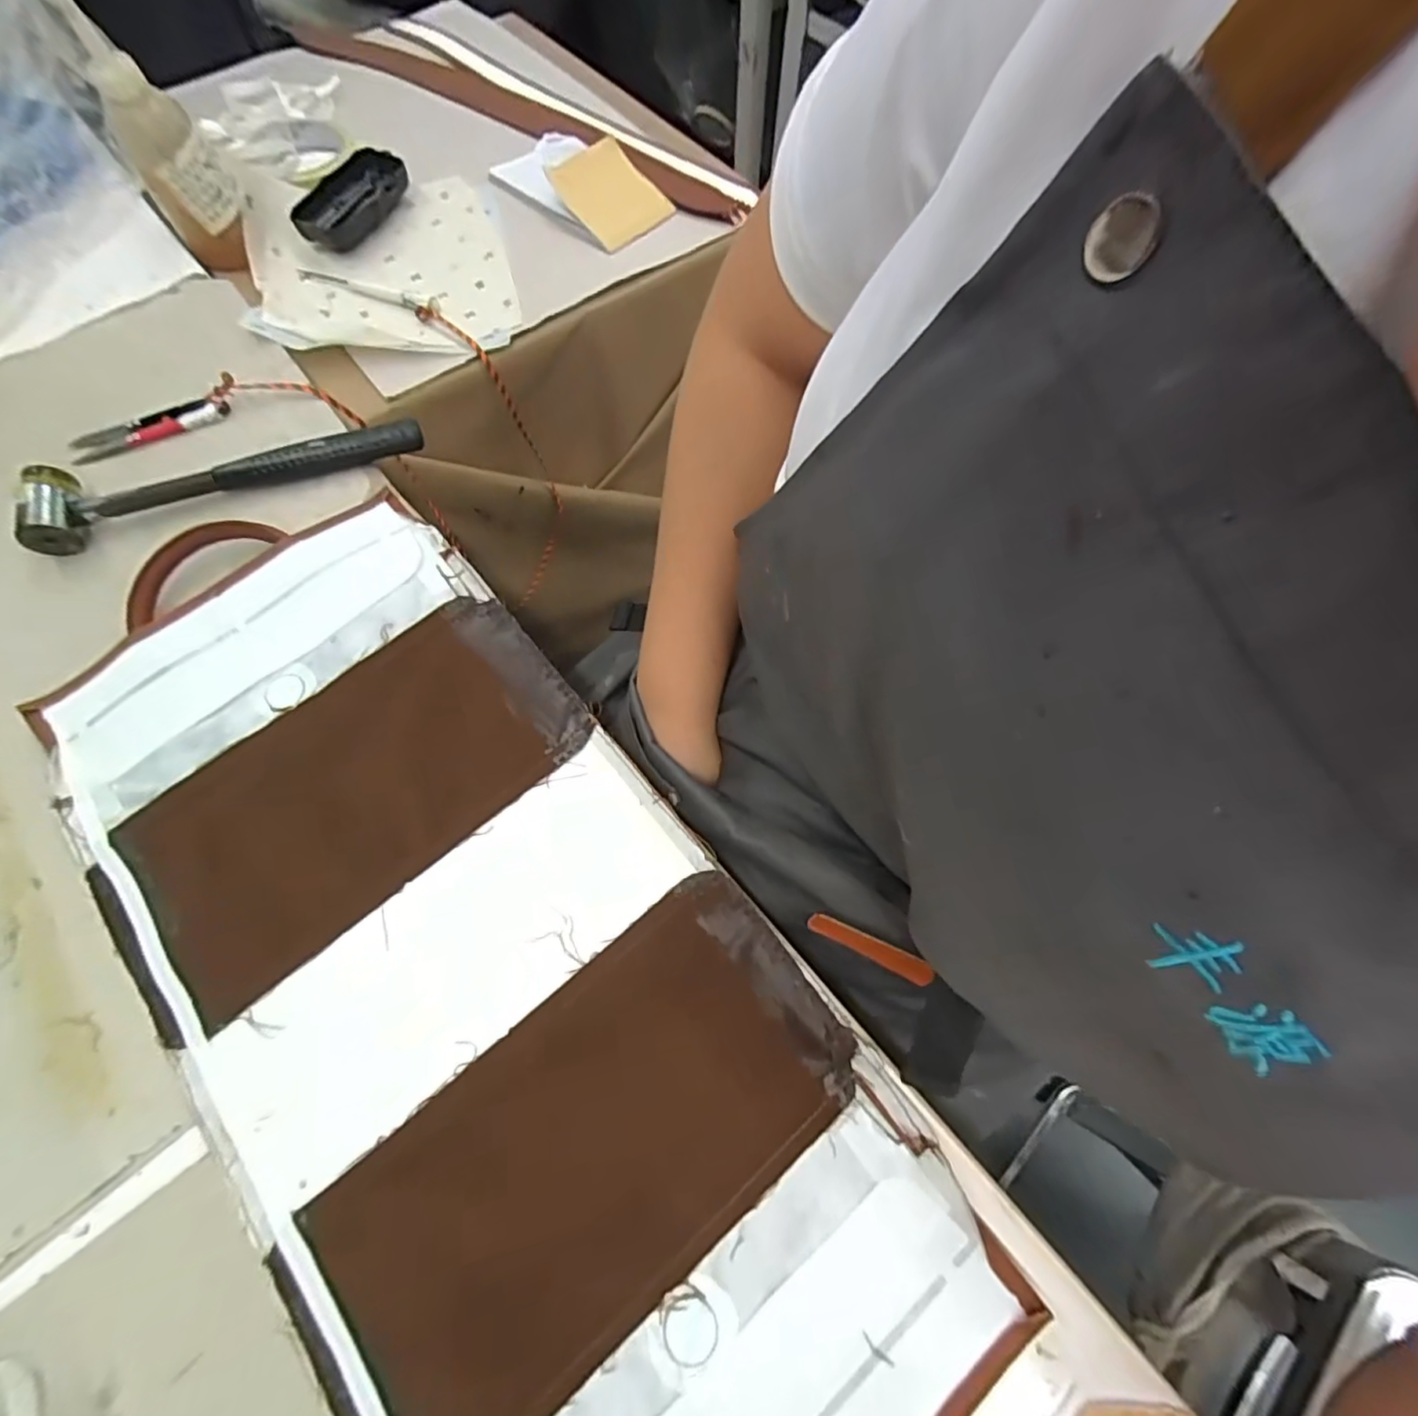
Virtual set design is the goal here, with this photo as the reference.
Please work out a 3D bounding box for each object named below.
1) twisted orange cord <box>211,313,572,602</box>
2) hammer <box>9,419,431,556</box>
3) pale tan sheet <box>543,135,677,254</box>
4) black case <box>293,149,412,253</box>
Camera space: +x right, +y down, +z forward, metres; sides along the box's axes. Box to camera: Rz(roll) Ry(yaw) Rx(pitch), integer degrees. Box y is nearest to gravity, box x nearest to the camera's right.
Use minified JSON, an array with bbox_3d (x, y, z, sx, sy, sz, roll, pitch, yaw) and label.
[{"bbox_3d":[-0.248,-0.201,0.563,0.104,0.285,0.183,38,71,14],"label":"twisted orange cord"},{"bbox_3d":[-0.316,-0.159,0.398,0.241,0.029,0.046,-19,70,-9],"label":"hammer"},{"bbox_3d":[-0.088,-0.463,0.536,0.085,0.010,0.094,-43,90,-15],"label":"pale tan sheet"},{"bbox_3d":[-0.321,-0.450,0.530,0.058,0.029,0.108,22,69,7],"label":"black case"}]

